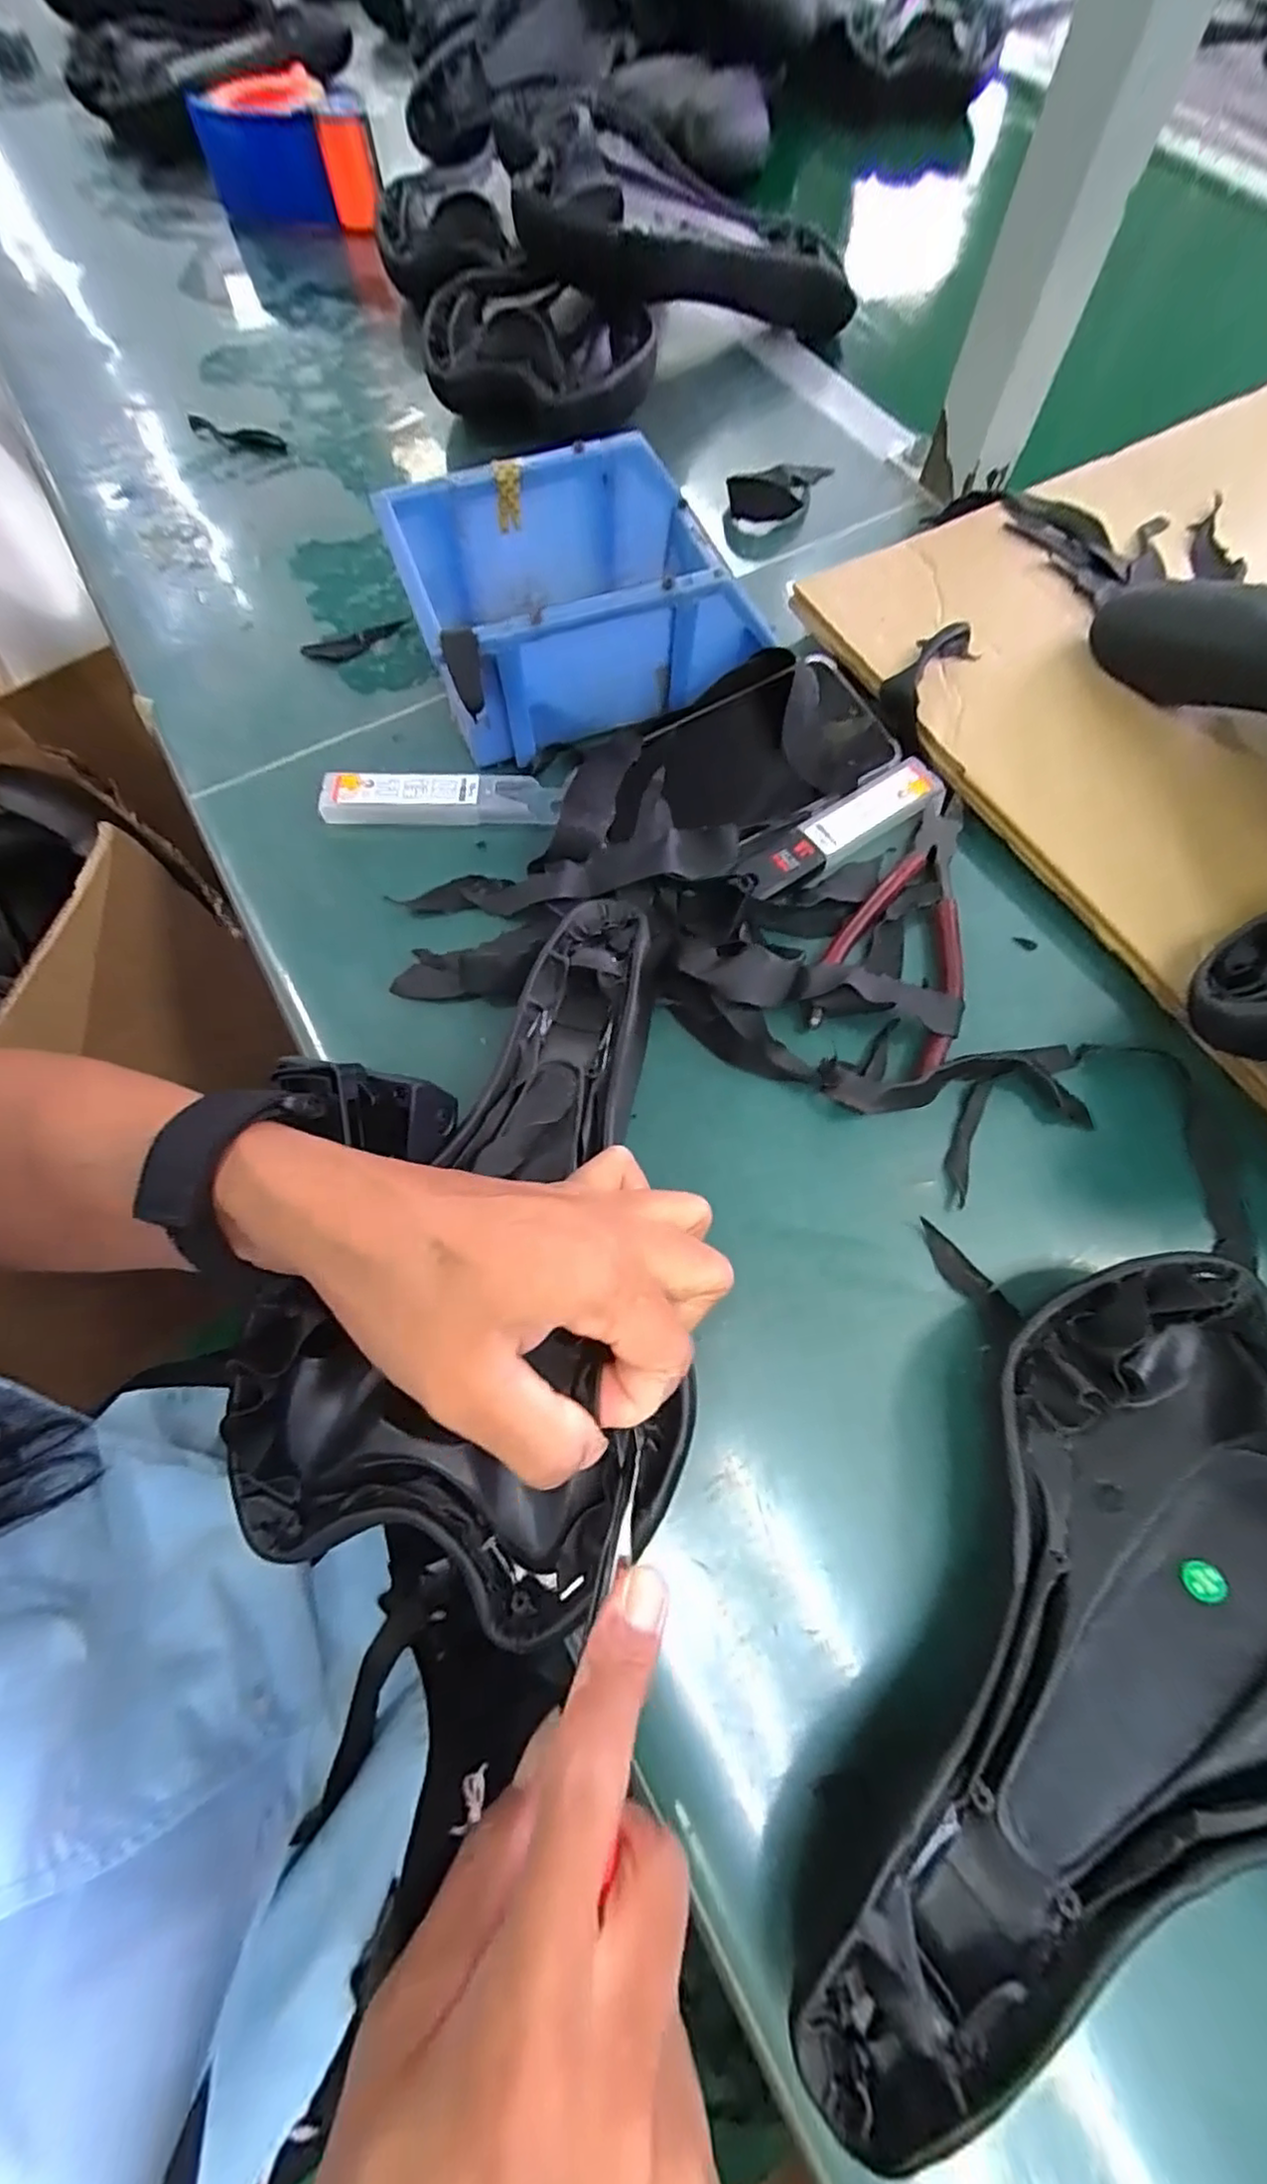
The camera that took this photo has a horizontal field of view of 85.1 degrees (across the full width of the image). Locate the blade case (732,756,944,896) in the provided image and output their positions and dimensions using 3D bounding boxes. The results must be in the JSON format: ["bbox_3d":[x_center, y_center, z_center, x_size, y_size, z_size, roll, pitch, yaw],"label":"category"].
[{"bbox_3d":[0.104,-0.133,0.345,0.126,0.010,0.031,-30,74,-9],"label":"blade case"}]

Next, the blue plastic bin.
[{"bbox_3d":[-0.028,-0.254,0.358,0.164,0.071,0.130,-20,73,-6],"label":"blue plastic bin"}]

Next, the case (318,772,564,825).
[{"bbox_3d":[-0.100,-0.152,0.355,0.119,0.013,0.024,0,72,1],"label":"case"}]

